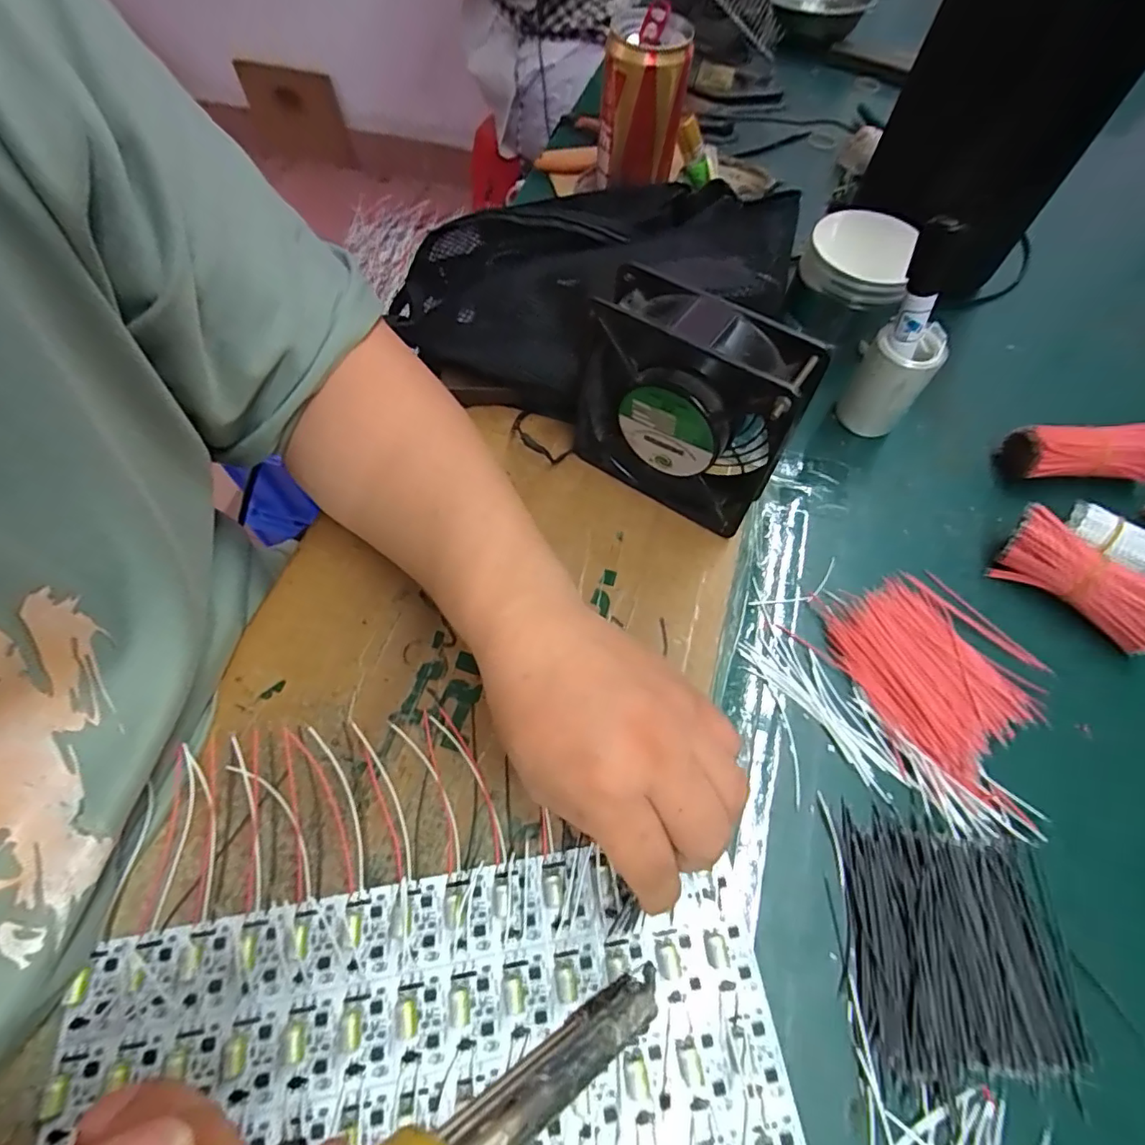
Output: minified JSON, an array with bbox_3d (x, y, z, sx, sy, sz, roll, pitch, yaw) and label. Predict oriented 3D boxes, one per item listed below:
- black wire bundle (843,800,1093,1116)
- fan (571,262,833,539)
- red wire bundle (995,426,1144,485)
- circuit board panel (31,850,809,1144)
[{"bbox_3d":[0.174,0.168,0.245,0.093,0.011,0.097,5,62,2],"label":"black wire bundle"},{"bbox_3d":[0.062,-0.090,0.317,0.122,0.124,0.045,38,68,18],"label":"fan"},{"bbox_3d":[0.333,-0.077,0.364,0.094,0.035,0.033,6,62,2],"label":"red wire bundle"},{"bbox_3d":[-0.048,0.248,0.199,0.283,0.009,0.240,-8,62,-5],"label":"circuit board panel"}]

